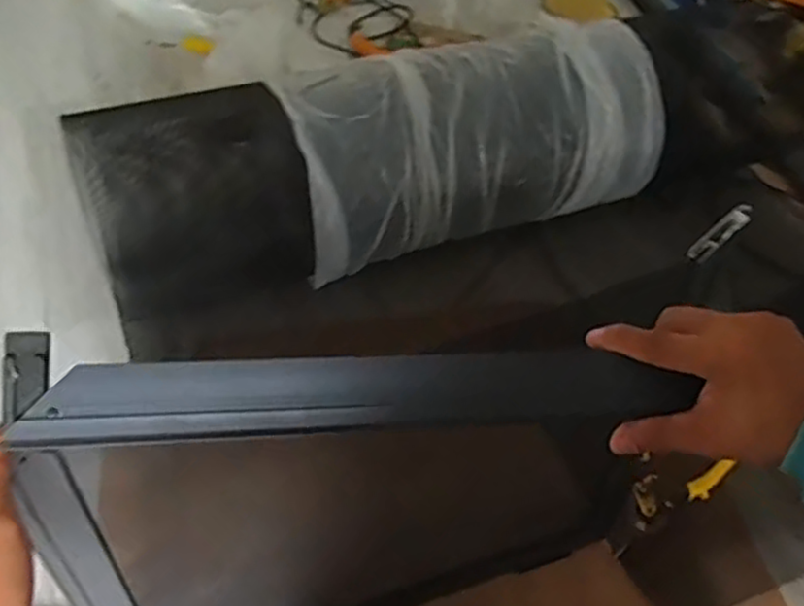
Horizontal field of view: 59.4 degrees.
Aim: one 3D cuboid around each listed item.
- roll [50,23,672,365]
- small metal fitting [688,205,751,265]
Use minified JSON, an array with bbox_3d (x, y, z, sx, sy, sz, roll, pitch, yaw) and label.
[{"bbox_3d":[-0.016,-0.193,1.088,0.921,0.289,0.348,-17,51,-2],"label":"roll"},{"bbox_3d":[0.265,-0.057,0.586,0.059,0.014,0.018,-45,56,10],"label":"small metal fitting"}]

